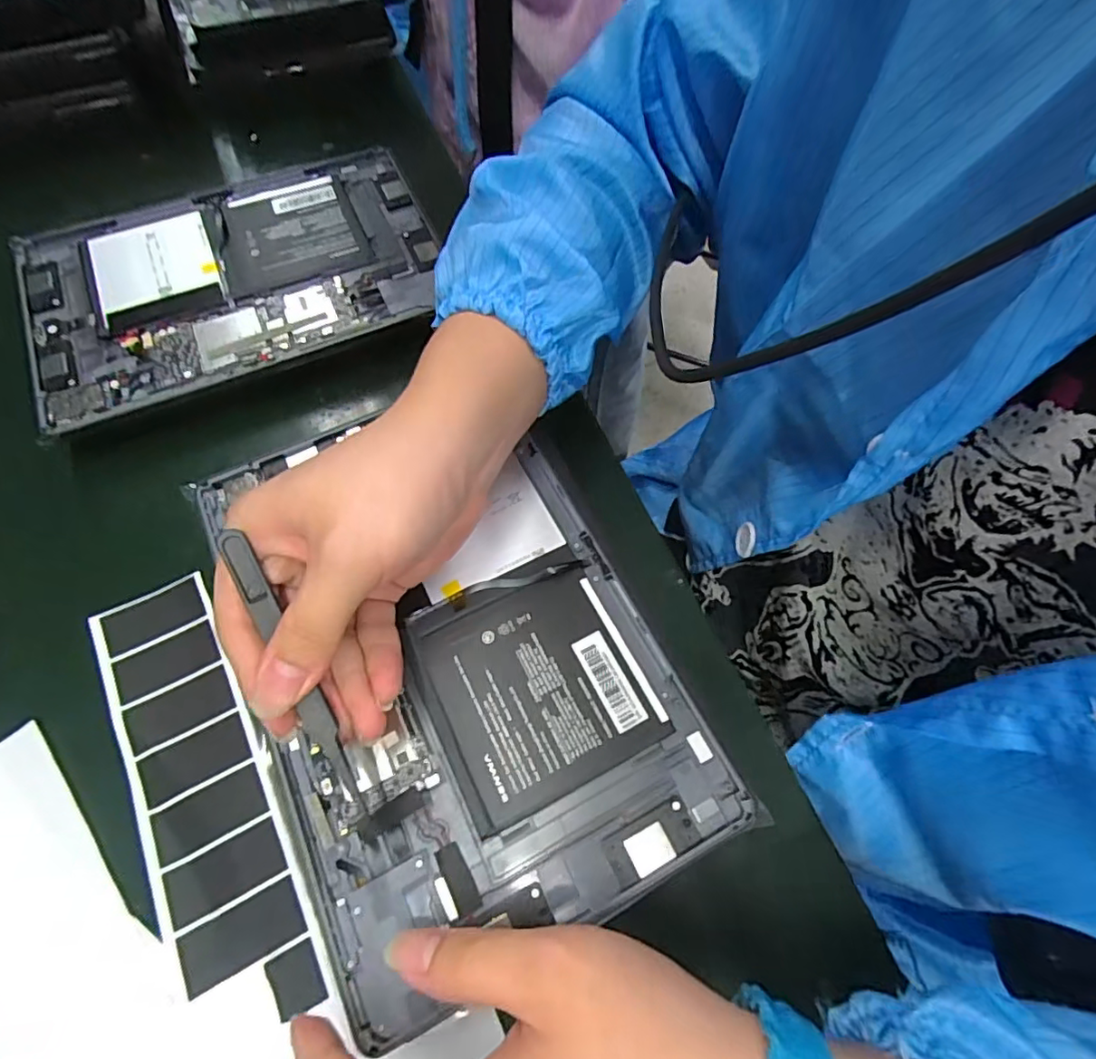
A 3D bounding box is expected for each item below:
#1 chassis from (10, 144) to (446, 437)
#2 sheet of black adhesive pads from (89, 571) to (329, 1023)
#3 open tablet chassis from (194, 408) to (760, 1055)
[{"bbox_3d":[-0.204,-0.167,0.373,0.251,0.006,0.167,-23,68,-11],"label":"chassis"},{"bbox_3d":[-0.166,0.119,0.273,0.054,0.004,0.209,-27,69,-12],"label":"sheet of black adhesive pads"},{"bbox_3d":[-0.049,0.047,0.259,0.165,0.018,0.251,-25,71,-12],"label":"open tablet chassis"}]

